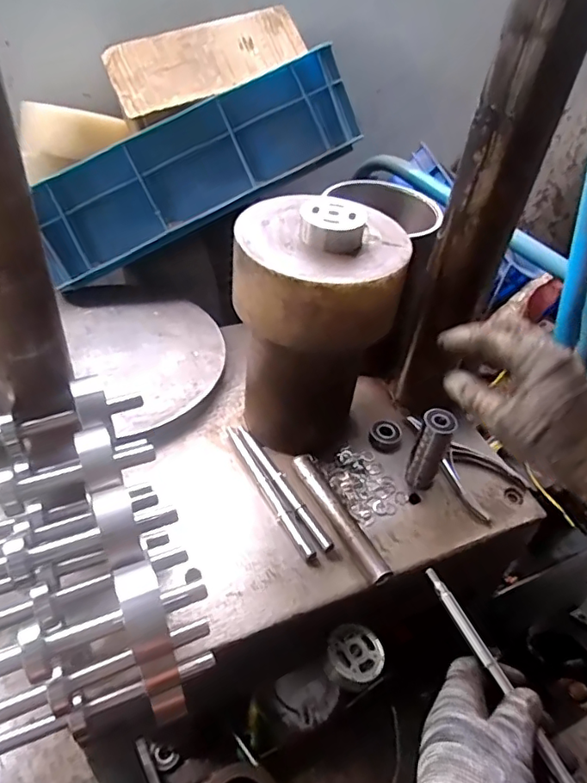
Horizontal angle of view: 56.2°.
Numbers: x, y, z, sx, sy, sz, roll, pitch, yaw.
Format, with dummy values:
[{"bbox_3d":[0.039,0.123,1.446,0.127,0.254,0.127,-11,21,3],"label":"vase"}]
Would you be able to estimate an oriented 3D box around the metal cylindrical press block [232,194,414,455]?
[{"bbox_3d":[0.016,-0.056,0.518,0.139,0.227,0.128,5,43,-2],"label":"metal cylindrical press block"}]

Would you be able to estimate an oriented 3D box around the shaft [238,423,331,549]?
[{"bbox_3d":[-0.012,0.087,0.533,0.013,0.008,0.164,-21,50,-27],"label":"shaft"}]

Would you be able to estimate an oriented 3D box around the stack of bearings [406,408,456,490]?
[{"bbox_3d":[0.133,0.057,0.537,0.028,0.082,0.031,20,45,13],"label":"stack of bearings"}]

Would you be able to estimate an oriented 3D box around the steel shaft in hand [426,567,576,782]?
[{"bbox_3d":[0.150,0.207,0.409,0.011,0.008,0.164,-17,57,-24],"label":"steel shaft in hand"}]

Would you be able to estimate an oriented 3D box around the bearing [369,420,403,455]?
[{"bbox_3d":[0.099,0.049,0.592,0.034,0.012,0.041,16,44,9],"label":"bearing"}]

